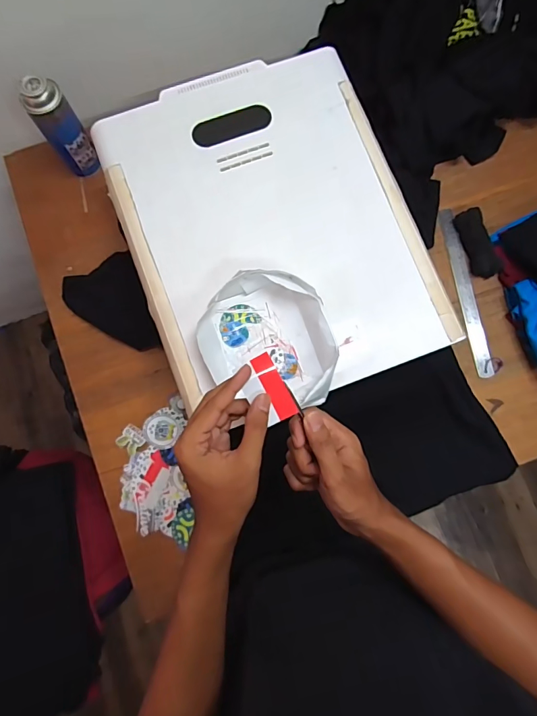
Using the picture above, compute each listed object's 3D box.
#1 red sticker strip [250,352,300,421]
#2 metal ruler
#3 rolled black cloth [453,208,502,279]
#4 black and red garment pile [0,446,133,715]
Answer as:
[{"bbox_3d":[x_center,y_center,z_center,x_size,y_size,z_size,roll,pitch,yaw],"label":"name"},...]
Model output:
[{"bbox_3d":[0.006,0.027,0.384,0.020,0.004,0.065,-28,101,-2],"label":"red sticker strip"},{"bbox_3d":[0.362,-0.124,0.739,0.033,0.008,0.319,-9,81,7],"label":"metal ruler"},{"bbox_3d":[0.385,-0.210,0.743,0.049,0.029,0.132,-13,78,-3],"label":"rolled black cloth"},{"bbox_3d":[-0.530,0.464,0.867,0.408,0.137,0.520,-11,80,-3],"label":"black and red garment pile"}]

